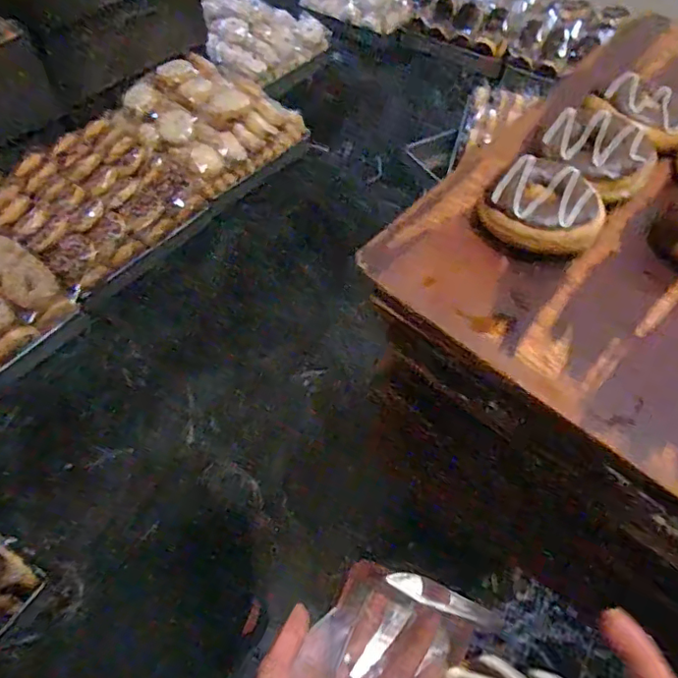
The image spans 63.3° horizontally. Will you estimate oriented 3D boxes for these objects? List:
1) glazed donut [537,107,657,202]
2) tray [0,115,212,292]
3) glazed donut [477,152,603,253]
[{"bbox_3d":[0.226,-0.164,0.483,0.088,0.029,0.084,34,59,21],"label":"glazed donut"},{"bbox_3d":[-0.585,-0.335,1.295,0.377,0.095,0.403,31,58,19],"label":"tray"},{"bbox_3d":[0.165,-0.102,0.449,0.091,0.048,0.083,39,62,24],"label":"glazed donut"}]

